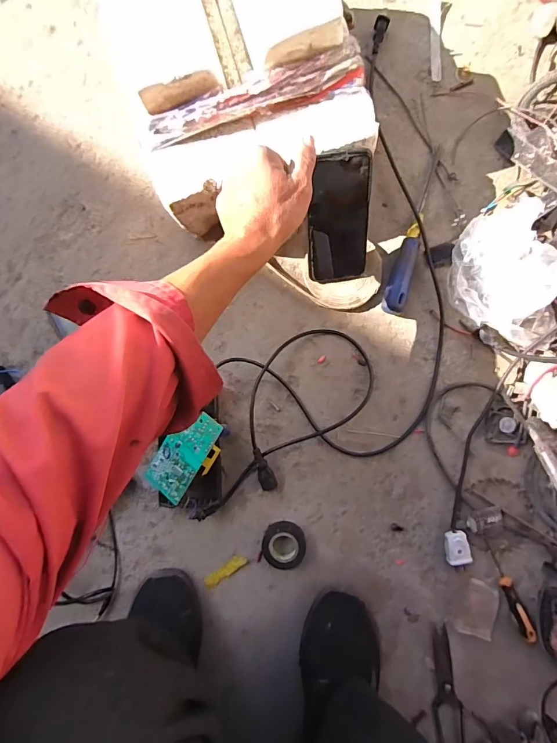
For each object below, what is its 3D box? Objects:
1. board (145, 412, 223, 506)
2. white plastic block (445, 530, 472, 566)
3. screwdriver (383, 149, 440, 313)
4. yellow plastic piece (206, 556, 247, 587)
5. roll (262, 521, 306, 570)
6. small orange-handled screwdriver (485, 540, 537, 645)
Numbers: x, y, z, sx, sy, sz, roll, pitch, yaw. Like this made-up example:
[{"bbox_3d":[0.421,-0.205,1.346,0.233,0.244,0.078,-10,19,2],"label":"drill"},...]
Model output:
[{"bbox_3d":[-0.130,0.111,0.524,0.062,0.005,0.126,34,98,16],"label":"board"},{"bbox_3d":[0.248,0.245,0.541,0.033,0.017,0.047,-12,90,4],"label":"white plastic block"},{"bbox_3d":[0.196,-0.200,0.554,0.029,0.026,0.242,18,92,4],"label":"screwdriver"},{"bbox_3d":[-0.076,0.287,0.558,0.066,0.004,0.017,-36,88,4],"label":"yellow plastic piece"},{"bbox_3d":[0.008,0.245,0.552,0.059,0.020,0.062,0,91,4],"label":"roll"},{"bbox_3d":[0.320,0.303,0.536,0.015,0.015,0.132,-19,75,0],"label":"small orange-handled screwdriver"}]

